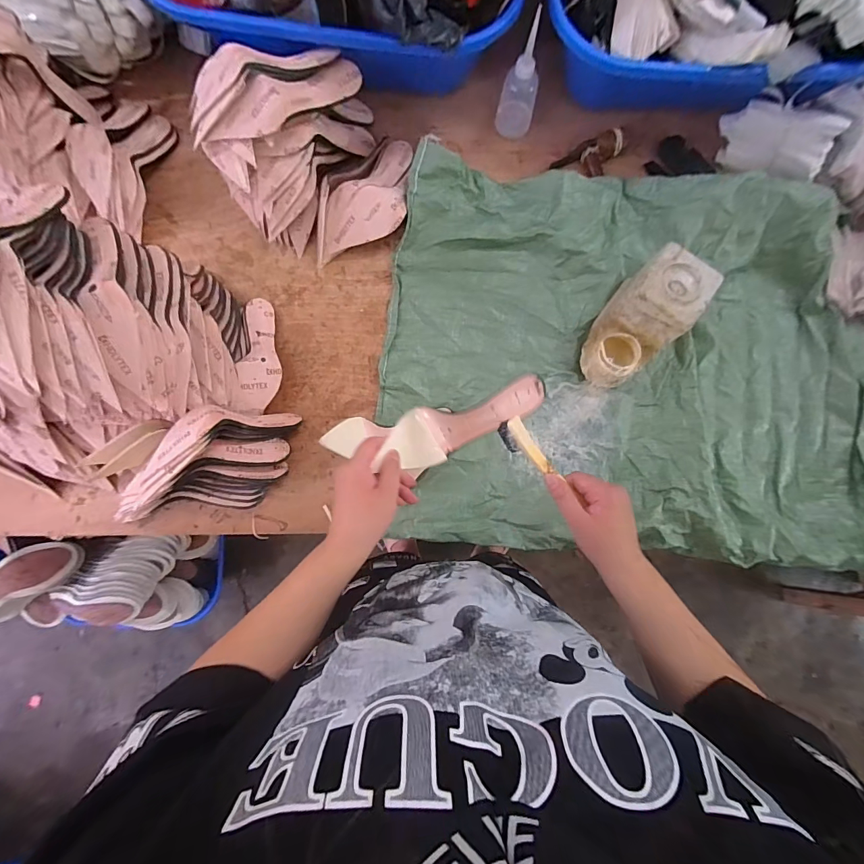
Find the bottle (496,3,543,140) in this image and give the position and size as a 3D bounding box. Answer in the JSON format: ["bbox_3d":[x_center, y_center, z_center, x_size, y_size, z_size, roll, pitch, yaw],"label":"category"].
[{"bbox_3d":[0.151,-0.594,0.681,0.052,0.169,0.055,-35,84,-3],"label":"bottle"}]

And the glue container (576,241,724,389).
[{"bbox_3d":[0.339,-0.178,0.645,0.110,0.123,0.209,37,86,5],"label":"glue container"}]

